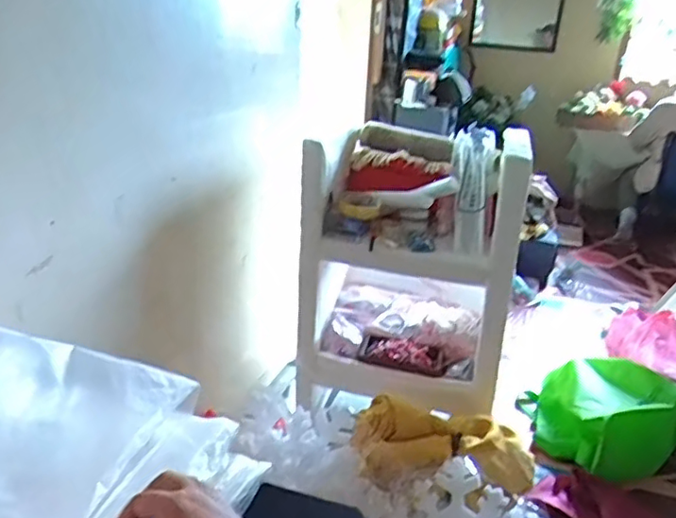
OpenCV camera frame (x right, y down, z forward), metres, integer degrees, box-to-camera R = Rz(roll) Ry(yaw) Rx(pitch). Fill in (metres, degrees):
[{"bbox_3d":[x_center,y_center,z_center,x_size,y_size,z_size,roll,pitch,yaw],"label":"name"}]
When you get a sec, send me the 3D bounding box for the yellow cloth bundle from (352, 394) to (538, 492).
[{"bbox_3d":[0.207,0.374,1.247,0.343,0.103,0.157,4,21,-2],"label":"yellow cloth bundle"}]

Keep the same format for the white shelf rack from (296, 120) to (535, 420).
[{"bbox_3d":[0.154,0.009,1.527,0.474,0.609,0.412,5,21,3],"label":"white shelf rack"}]

